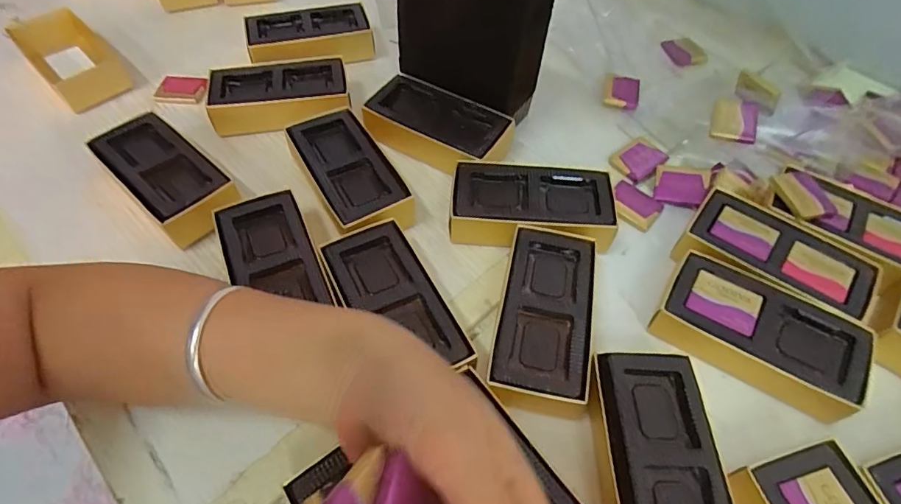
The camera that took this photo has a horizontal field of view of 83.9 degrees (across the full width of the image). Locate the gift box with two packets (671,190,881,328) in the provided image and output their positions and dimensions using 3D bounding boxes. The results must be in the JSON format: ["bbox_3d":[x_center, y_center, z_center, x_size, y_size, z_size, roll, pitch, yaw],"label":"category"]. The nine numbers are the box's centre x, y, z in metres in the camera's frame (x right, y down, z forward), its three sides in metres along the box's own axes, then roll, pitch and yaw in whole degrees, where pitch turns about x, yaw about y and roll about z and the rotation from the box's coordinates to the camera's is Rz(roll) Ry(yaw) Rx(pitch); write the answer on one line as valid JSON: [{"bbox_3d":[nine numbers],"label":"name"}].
[{"bbox_3d":[0.219,0.008,0.342,0.112,0.027,0.061,31,60,19],"label":"gift box with two packets"}]

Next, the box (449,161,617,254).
[{"bbox_3d":[0.059,-0.033,0.367,0.113,0.032,0.062,8,56,5],"label":"box"}]

